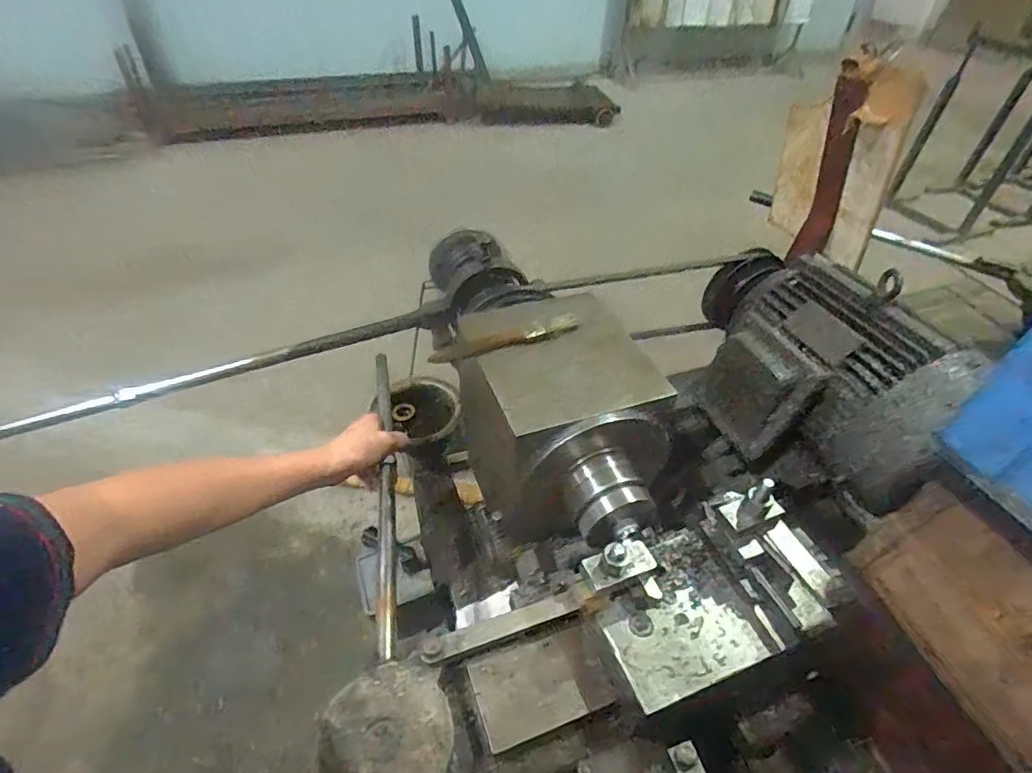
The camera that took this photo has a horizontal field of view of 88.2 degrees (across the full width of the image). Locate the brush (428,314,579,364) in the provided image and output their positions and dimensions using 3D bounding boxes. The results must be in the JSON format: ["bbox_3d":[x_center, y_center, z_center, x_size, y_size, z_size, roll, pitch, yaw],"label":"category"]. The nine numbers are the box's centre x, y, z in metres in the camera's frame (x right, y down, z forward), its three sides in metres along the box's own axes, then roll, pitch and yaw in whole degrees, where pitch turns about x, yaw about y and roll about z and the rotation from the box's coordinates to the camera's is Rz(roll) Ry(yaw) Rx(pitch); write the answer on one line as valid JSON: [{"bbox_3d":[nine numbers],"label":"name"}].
[{"bbox_3d":[-0.009,-0.046,0.506,0.153,0.008,0.025,-15,46,-19],"label":"brush"}]

